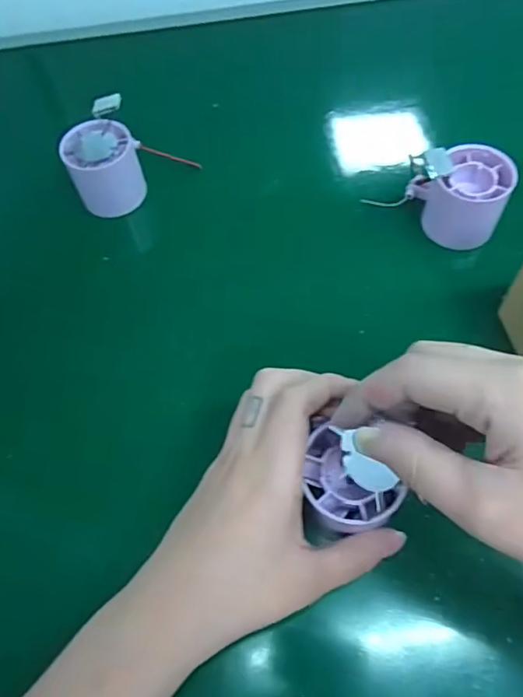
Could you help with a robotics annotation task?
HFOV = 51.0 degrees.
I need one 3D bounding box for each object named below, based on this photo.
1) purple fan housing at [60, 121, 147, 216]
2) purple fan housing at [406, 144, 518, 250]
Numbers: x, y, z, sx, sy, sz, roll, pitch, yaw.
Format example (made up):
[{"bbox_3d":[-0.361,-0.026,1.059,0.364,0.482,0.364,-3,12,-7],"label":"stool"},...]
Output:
[{"bbox_3d":[-0.122,-0.141,0.433,0.055,0.049,0.060,-22,61,-8],"label":"purple fan housing"},{"bbox_3d":[0.147,-0.110,0.398,0.054,0.046,0.060,-26,62,-10],"label":"purple fan housing"}]

